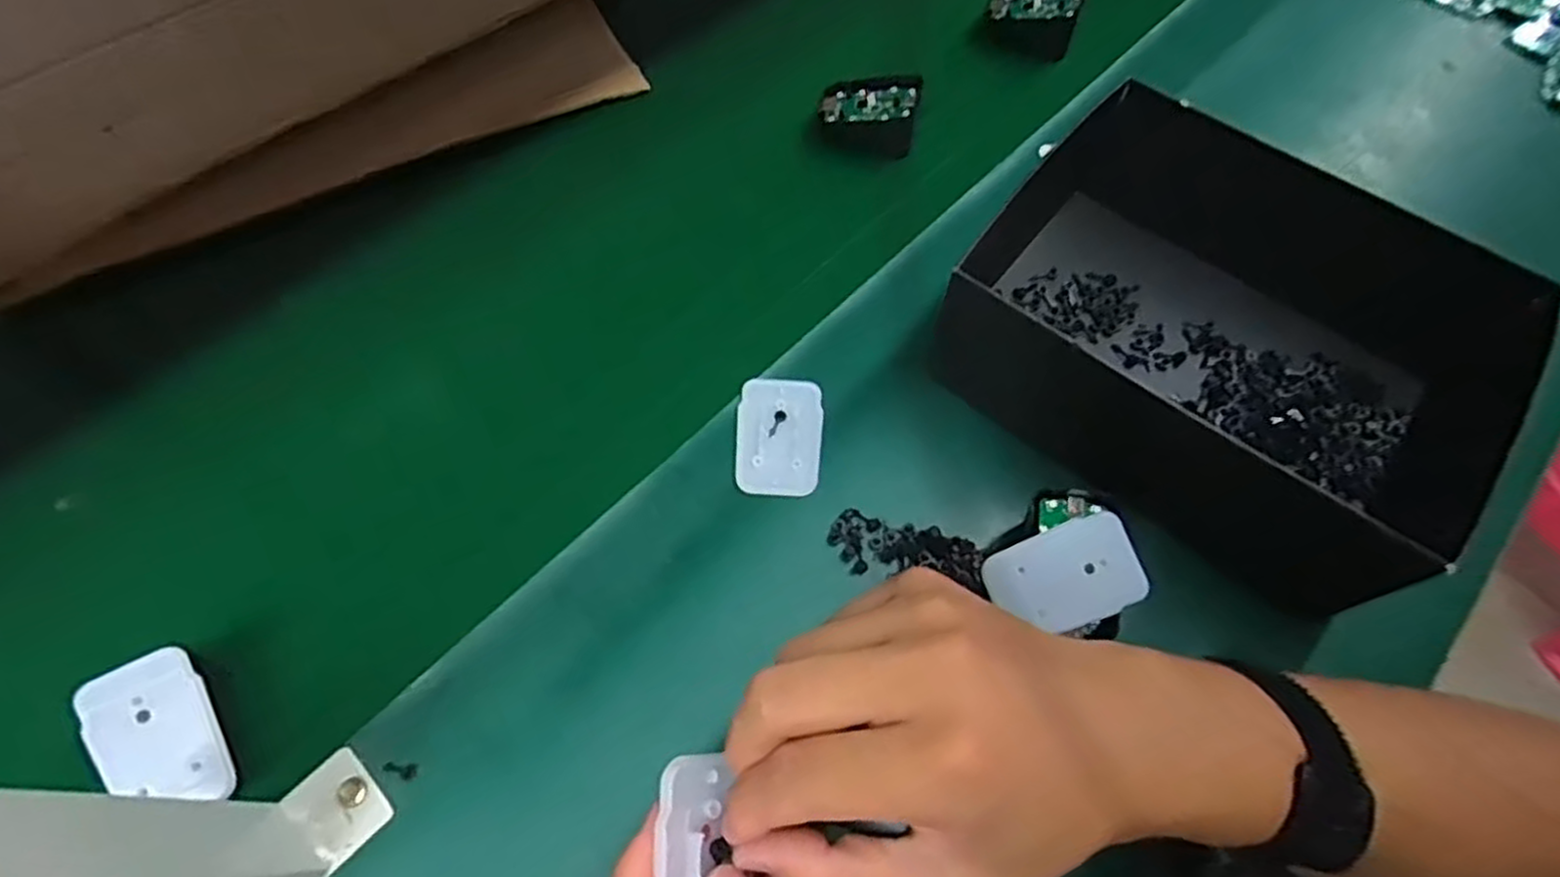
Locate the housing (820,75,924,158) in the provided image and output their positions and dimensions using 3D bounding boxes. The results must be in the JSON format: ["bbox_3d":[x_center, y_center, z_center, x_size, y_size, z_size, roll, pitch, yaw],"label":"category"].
[{"bbox_3d":[0.060,-0.225,0.515,0.065,0.038,0.039,14,62,6],"label":"housing"}]

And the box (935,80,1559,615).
[{"bbox_3d":[0.228,-0.055,0.402,0.256,0.092,0.187,37,67,17],"label":"box"}]

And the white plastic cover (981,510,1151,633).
[{"bbox_3d":[0.131,0.063,0.346,0.067,0.004,0.043,-22,80,-1],"label":"white plastic cover"}]

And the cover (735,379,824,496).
[{"bbox_3d":[0.000,-0.001,0.408,0.044,0.005,0.069,2,62,0],"label":"cover"}]

